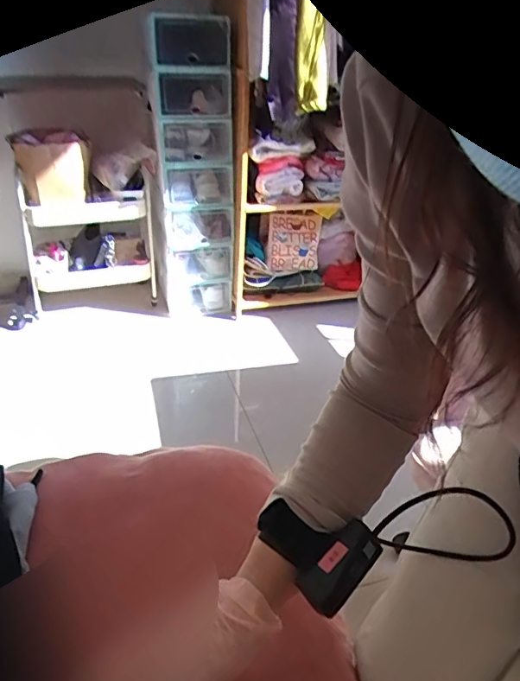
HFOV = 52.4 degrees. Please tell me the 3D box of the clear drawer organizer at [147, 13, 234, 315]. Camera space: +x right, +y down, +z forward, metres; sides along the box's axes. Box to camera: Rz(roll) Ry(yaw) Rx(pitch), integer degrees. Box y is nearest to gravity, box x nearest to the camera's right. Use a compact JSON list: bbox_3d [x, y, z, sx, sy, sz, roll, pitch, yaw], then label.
[{"bbox_3d":[-0.222,-0.574,1.812,0.240,0.909,0.290,-2,32,-8],"label":"clear drawer organizer"}]

